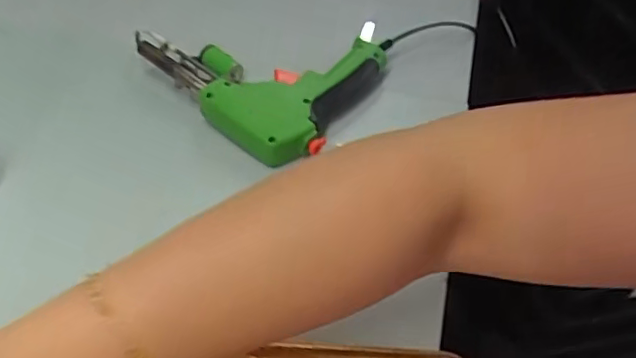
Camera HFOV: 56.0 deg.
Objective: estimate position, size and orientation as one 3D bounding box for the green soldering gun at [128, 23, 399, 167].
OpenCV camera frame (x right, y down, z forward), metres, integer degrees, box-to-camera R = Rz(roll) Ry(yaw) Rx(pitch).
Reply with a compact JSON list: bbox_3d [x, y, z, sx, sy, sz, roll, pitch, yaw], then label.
[{"bbox_3d":[-0.036,-0.100,0.493,0.157,0.029,0.179,-34,57,-30],"label":"green soldering gun"}]

